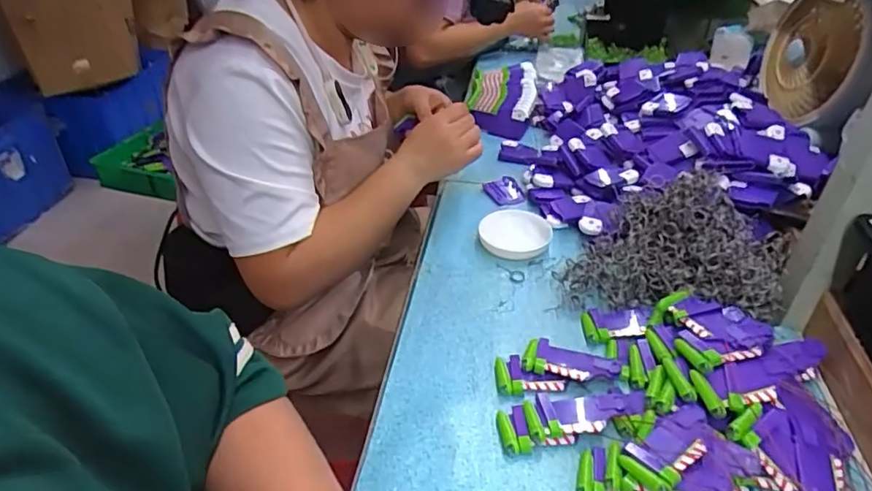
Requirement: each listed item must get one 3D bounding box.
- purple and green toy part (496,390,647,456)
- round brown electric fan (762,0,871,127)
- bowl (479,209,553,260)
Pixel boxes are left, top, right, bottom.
[{"bbox_3d":[0.122,0.152,0.496,0.133,0.020,0.045,-6,37,-9],"label":"purple and green toy part"},{"bbox_3d":[0.516,-0.264,0.766,0.060,0.160,0.176,9,37,11],"label":"round brown electric fan"},{"bbox_3d":[0.106,-0.016,0.721,0.083,0.028,0.091,1,37,0],"label":"bowl"}]

